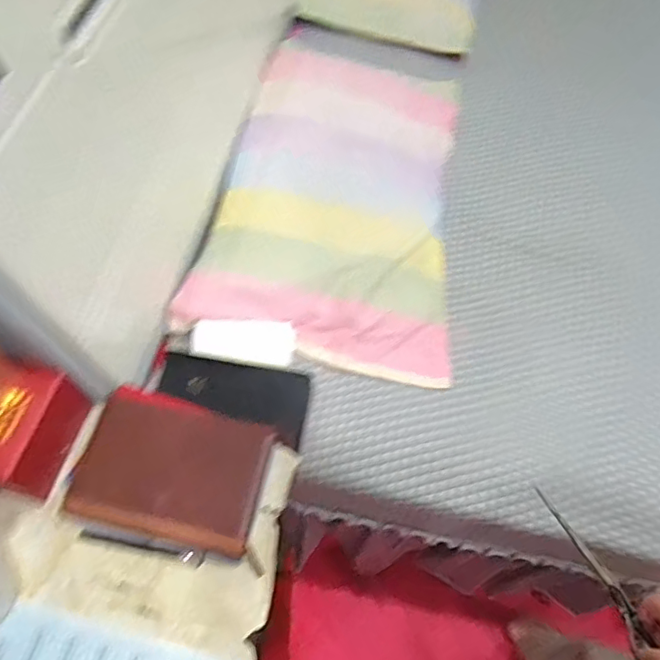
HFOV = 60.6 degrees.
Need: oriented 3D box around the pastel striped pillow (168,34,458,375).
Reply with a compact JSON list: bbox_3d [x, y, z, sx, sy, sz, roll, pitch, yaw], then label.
[{"bbox_3d":[0.028,-0.268,1.001,0.404,0.105,0.682,9,60,4],"label":"pastel striped pillow"}]

